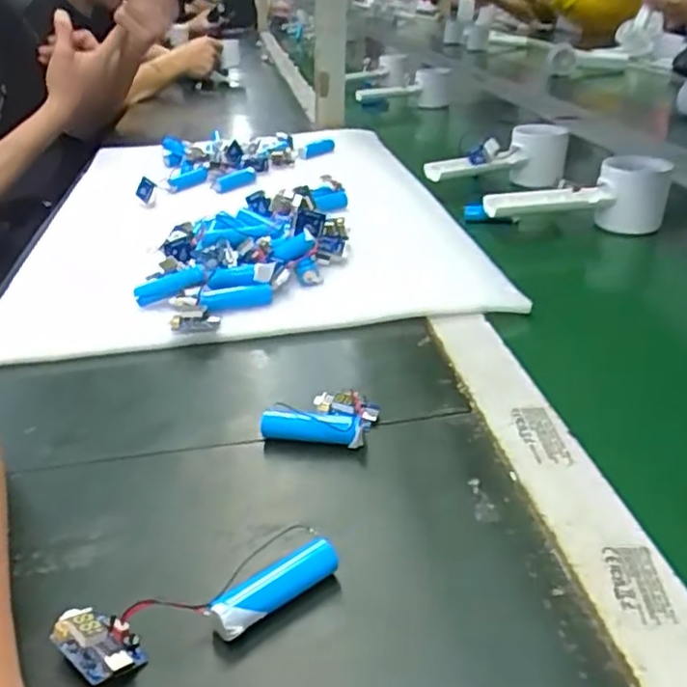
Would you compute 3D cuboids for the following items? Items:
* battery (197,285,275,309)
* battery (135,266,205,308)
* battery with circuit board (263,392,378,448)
[{"bbox_3d":[-0.071,-0.033,0.452,0.045,0.013,0.015,-4,29,-1],"label":"battery"},{"bbox_3d":[-0.119,-0.041,0.468,0.049,0.012,0.017,-23,33,-8],"label":"battery"},{"bbox_3d":[-0.012,0.038,0.347,0.054,0.019,0.034,4,30,12],"label":"battery with circuit board"}]

